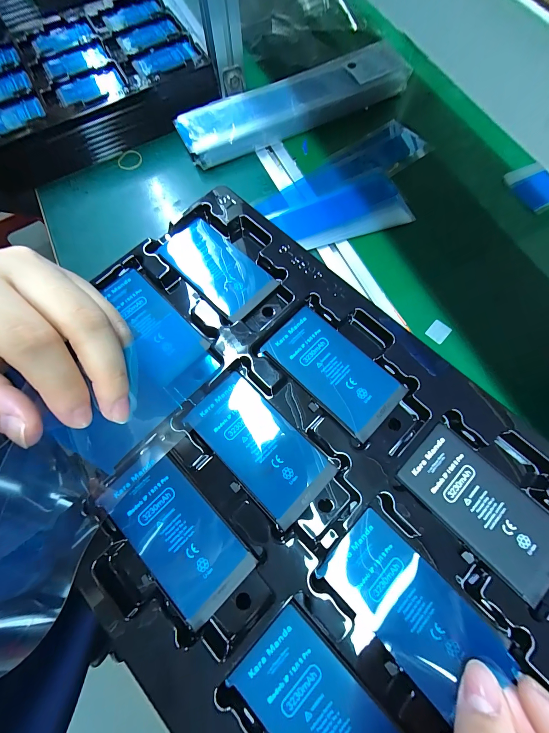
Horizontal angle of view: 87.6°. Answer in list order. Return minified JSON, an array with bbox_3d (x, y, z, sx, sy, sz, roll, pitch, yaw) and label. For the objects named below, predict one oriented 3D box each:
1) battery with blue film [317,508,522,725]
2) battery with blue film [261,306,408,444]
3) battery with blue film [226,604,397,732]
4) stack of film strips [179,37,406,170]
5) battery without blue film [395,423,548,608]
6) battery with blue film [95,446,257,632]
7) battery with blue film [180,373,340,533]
[{"bbox_3d":[0.069,0.120,0.141,0.089,0.004,0.042,43,77,13],"label":"battery with blue film"},{"bbox_3d":[0.037,0.001,0.179,0.083,0.004,0.043,43,77,13],"label":"battery with blue film"},{"bbox_3d":[0.023,0.161,0.129,0.042,0.004,0.083,-43,77,-13],"label":"battery with blue film"},{"bbox_3d":[0.028,-0.374,0.409,0.334,0.043,0.077,-25,74,-8],"label":"stack of film strips"},{"bbox_3d":[0.112,0.075,0.153,0.044,0.004,0.084,-43,77,-13],"label":"battery without blue film"},{"bbox_3d":[-0.053,0.088,0.154,0.043,0.004,0.083,-42,77,-12],"label":"battery with blue film"},{"bbox_3d":[-0.010,0.045,0.167,0.084,0.004,0.043,43,77,13],"label":"battery with blue film"}]

